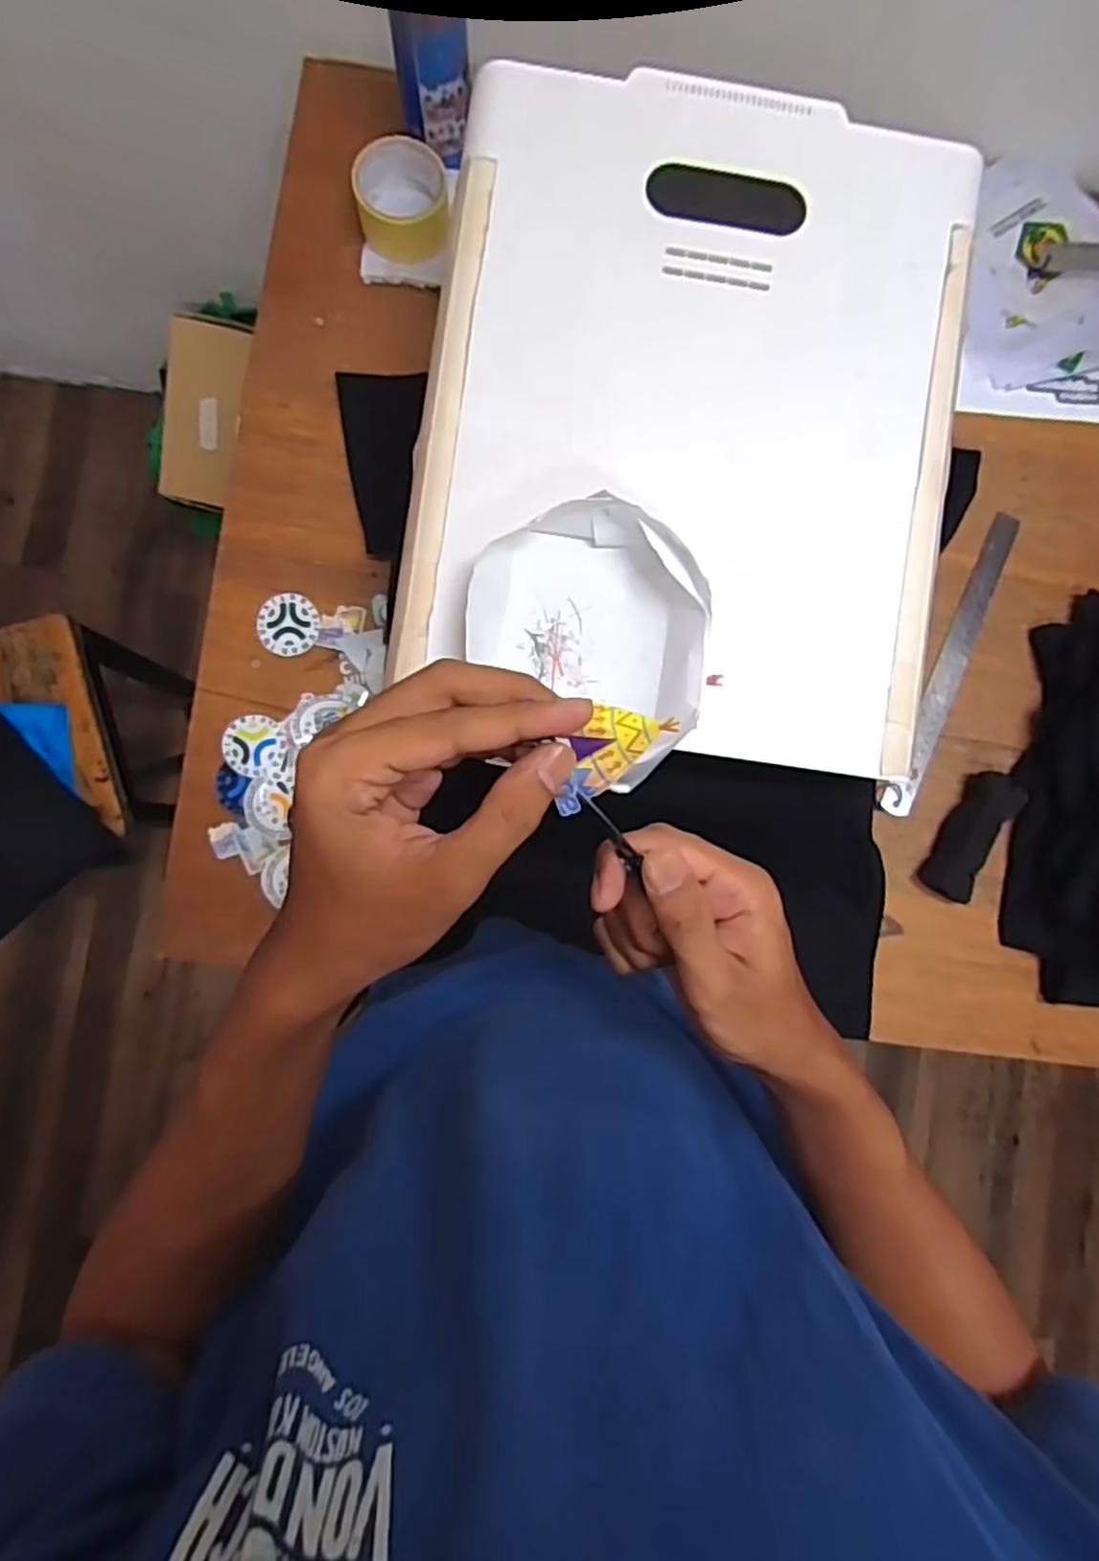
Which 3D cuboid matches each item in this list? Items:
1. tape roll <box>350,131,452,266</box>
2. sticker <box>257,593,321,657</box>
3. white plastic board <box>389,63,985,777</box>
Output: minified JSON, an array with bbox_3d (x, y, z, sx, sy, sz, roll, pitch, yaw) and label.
[{"bbox_3d":[-0.139,-0.553,0.694,0.086,0.041,0.089,0,85,-3],"label":"tape roll"},{"bbox_3d":[-0.245,-0.147,0.686,0.056,0.007,0.057,0,90,-8],"label":"sticker"},{"bbox_3d":[0.107,-0.278,0.552,0.391,0.039,0.495,8,85,-3],"label":"white plastic board"}]

